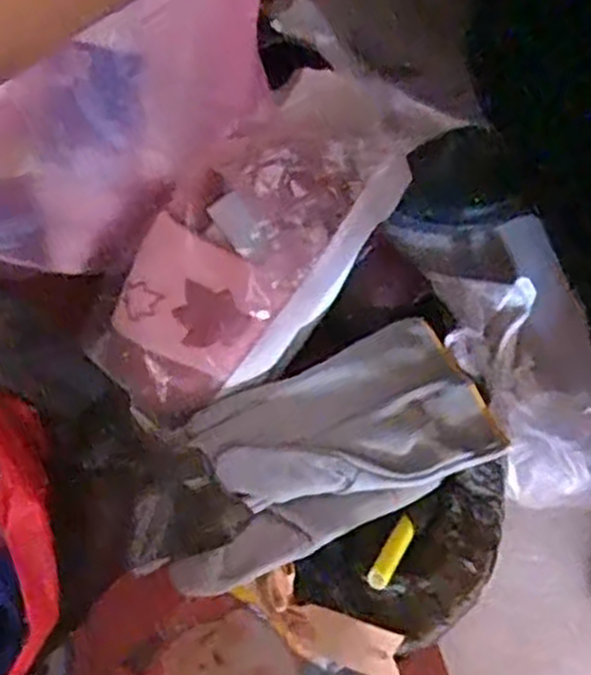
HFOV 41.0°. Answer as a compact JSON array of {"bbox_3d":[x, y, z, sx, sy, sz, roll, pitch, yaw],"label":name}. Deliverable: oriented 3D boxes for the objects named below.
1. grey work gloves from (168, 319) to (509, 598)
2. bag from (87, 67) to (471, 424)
[{"bbox_3d":[0.021,0.080,0.587,0.253,0.048,0.127,-26,74,-10],"label":"grey work gloves"},{"bbox_3d":[-0.037,-0.061,0.576,0.123,0.089,0.282,44,101,12],"label":"bag"}]

